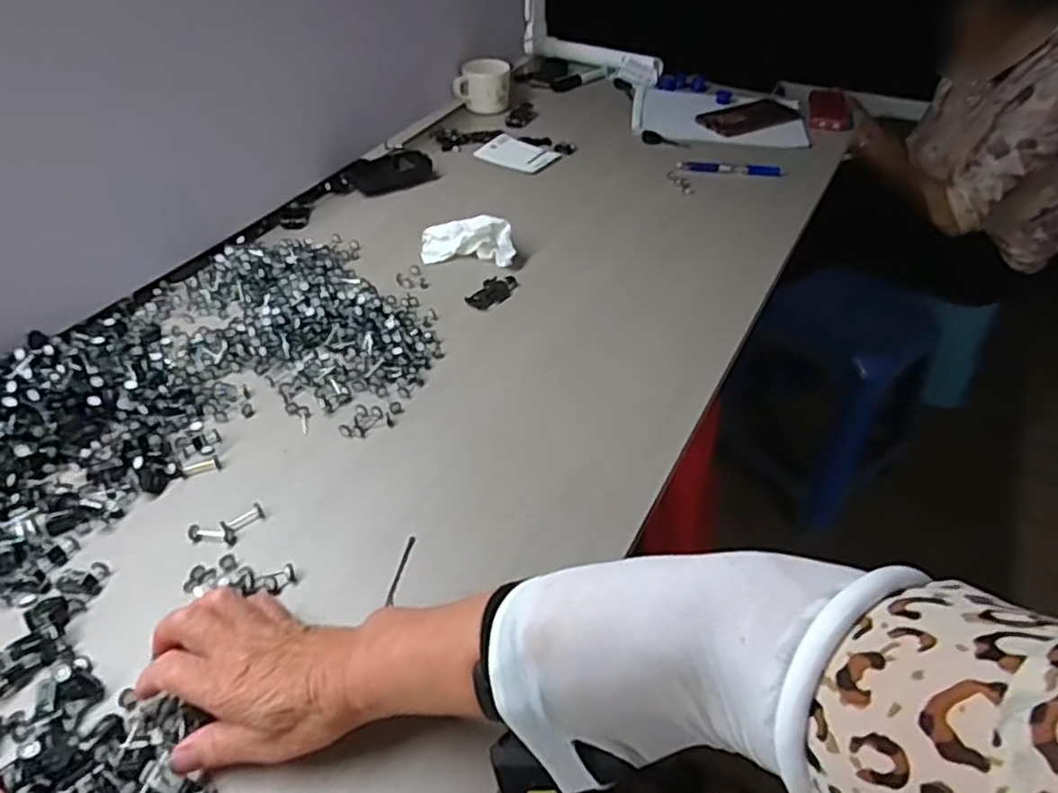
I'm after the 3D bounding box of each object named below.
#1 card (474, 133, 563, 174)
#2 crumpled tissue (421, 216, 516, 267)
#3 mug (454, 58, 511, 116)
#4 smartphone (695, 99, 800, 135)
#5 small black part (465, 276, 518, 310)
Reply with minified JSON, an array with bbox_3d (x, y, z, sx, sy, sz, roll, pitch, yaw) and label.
[{"bbox_3d":[-0.015,-0.348,1.001,0.108,0.004,0.076,28,54,20],"label":"card"},{"bbox_3d":[-0.070,-0.179,0.795,0.109,0.039,0.056,4,43,4],"label":"crumpled tissue"},{"bbox_3d":[-0.069,-0.481,1.082,0.073,0.063,0.064,22,45,19],"label":"mug"},{"bbox_3d":[0.344,-0.445,1.108,0.181,0.006,0.085,-22,48,-25],"label":"smartphone"},{"bbox_3d":[-0.038,-0.113,0.747,0.031,0.008,0.060,26,49,25],"label":"small black part"}]

